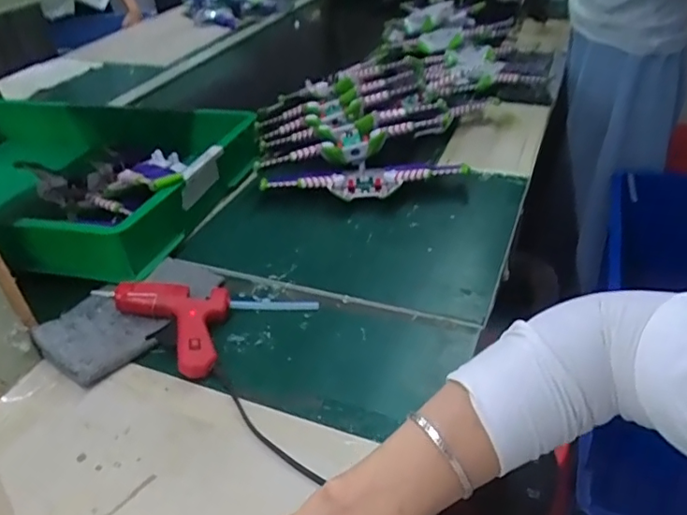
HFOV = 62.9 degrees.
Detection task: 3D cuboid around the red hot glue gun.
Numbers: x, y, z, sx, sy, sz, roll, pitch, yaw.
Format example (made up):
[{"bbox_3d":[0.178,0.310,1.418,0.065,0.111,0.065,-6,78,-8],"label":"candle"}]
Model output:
[{"bbox_3d":[-0.185,0.072,0.570,0.134,0.046,0.118,-9,36,-4],"label":"red hot glue gun"}]

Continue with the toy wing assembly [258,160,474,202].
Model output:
[{"bbox_3d":[0.033,-0.114,0.792,0.282,0.034,0.071,-7,36,-2],"label":"toy wing assembly"}]

